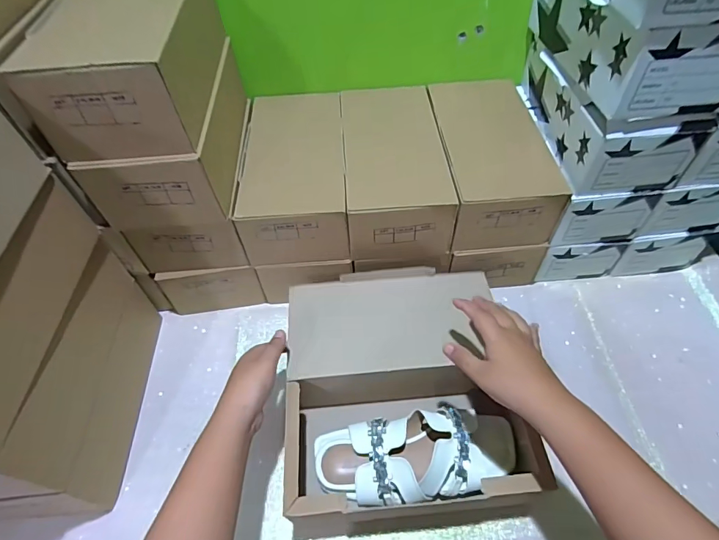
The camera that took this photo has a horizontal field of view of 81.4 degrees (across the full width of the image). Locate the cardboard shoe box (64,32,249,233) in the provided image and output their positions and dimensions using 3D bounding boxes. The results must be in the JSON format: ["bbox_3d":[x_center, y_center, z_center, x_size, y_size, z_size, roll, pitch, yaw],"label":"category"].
[{"bbox_3d":[-0.239,-0.182,0.545,0.147,0.100,0.274,-5,52,-2],"label":"cardboard shoe box"}]

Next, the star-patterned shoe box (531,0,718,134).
[{"bbox_3d":[0.302,-0.279,0.486,0.129,0.104,0.251,-5,52,-2],"label":"star-patterned shoe box"}]

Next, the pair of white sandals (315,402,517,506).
[{"bbox_3d":[0.068,0.220,0.495,0.232,0.065,0.092,-5,52,-2],"label":"pair of white sandals"}]

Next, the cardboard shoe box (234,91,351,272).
[{"bbox_3d":[-0.090,-0.137,0.612,0.139,0.106,0.254,-4,52,-1],"label":"cardboard shoe box"}]

